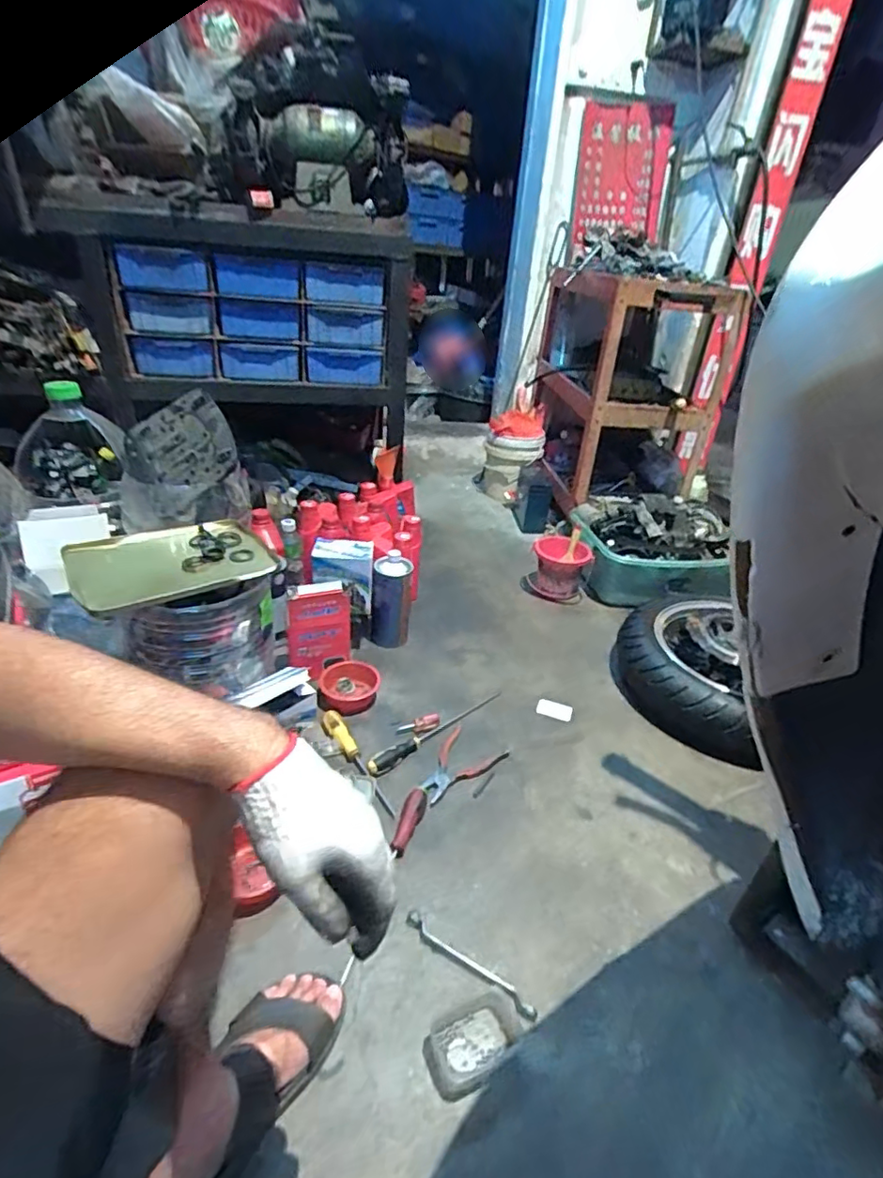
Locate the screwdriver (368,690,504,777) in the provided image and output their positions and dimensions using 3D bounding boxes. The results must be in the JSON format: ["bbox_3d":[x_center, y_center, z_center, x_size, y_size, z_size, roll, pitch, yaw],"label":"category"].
[{"bbox_3d":[-0.007,0.261,1.106,0.038,0.027,0.341,30,38,33],"label":"screwdriver"}]

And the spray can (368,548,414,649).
[{"bbox_3d":[-0.116,0.029,1.294,0.066,0.212,0.081,31,39,34],"label":"spray can"}]

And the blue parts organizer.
[{"bbox_3d":[-0.499,-0.663,1.428,0.735,0.401,0.151,2,30,-5],"label":"blue parts organizer"}]

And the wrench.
[{"bbox_3d":[0.035,0.484,0.747,0.197,0.012,0.021,25,36,28],"label":"wrench"}]

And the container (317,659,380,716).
[{"bbox_3d":[-0.187,0.195,1.165,0.118,0.036,0.119,1,32,-9],"label":"container"}]

